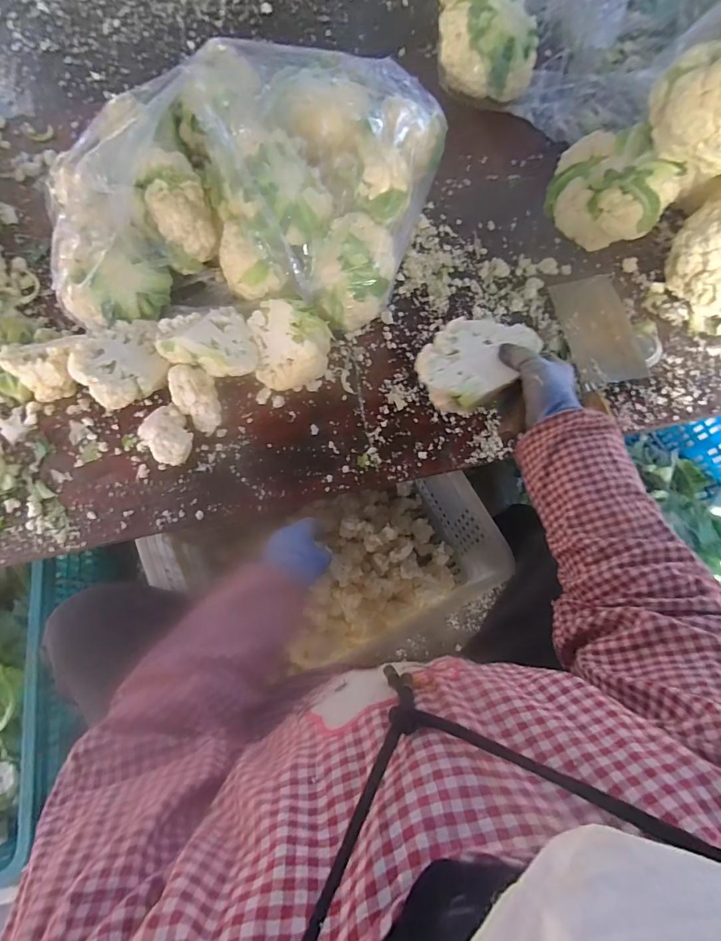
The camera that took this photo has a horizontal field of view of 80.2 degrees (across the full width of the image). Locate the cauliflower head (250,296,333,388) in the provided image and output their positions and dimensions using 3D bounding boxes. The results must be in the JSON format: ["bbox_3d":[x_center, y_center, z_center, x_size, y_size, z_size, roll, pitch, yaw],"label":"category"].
[{"bbox_3d":[-0.097,-0.171,0.598,0.106,0.097,0.100,-7,71,0],"label":"cauliflower head"}]

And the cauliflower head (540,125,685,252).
[{"bbox_3d":[0.372,-0.418,0.659,0.170,0.128,0.128,31,75,12],"label":"cauliflower head"}]

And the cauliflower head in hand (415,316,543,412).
[{"bbox_3d":[0.130,-0.128,0.505,0.107,0.054,0.123,36,77,11],"label":"cauliflower head in hand"}]

